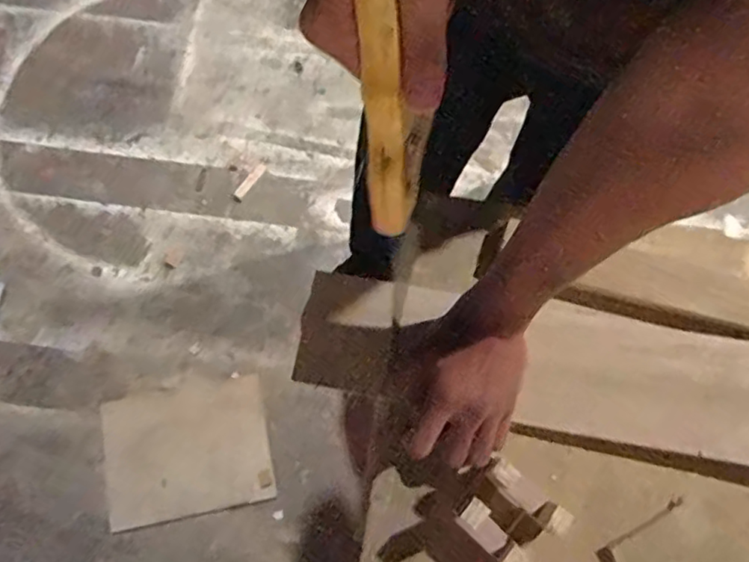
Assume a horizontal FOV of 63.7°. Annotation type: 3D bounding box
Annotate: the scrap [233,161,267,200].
[{"bbox_3d":[-0.288,-0.234,1.396,0.024,0.007,0.099,31,78,10],"label":"scrap"}]

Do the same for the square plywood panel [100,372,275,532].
[{"bbox_3d":[-0.390,0.345,1.231,0.337,0.009,0.253,-12,74,-1],"label":"square plywood panel"}]

